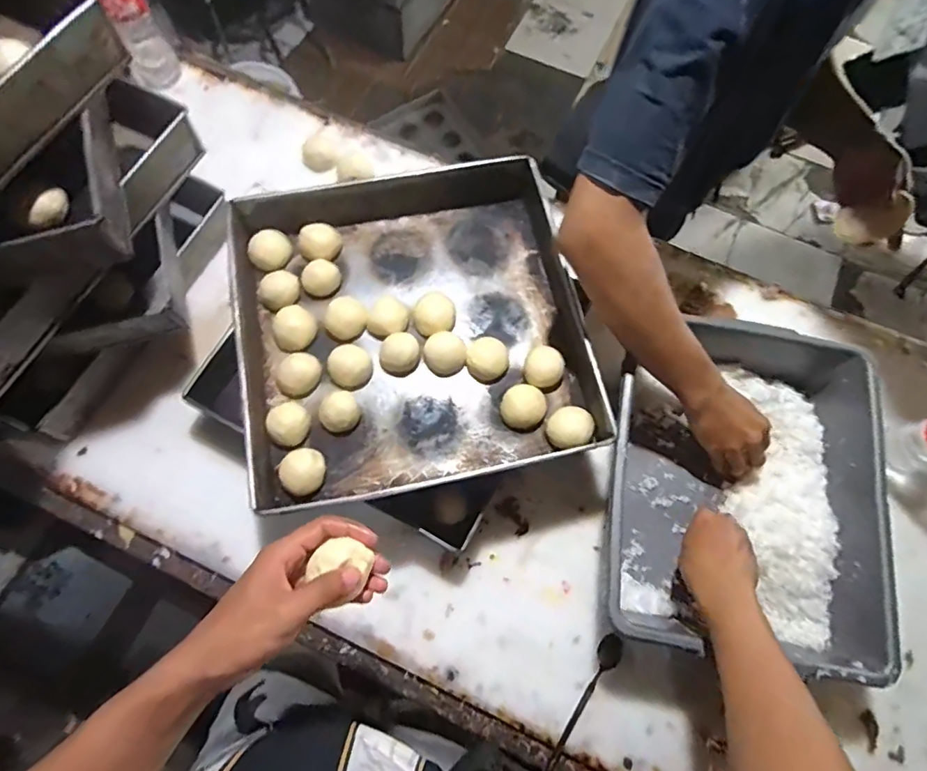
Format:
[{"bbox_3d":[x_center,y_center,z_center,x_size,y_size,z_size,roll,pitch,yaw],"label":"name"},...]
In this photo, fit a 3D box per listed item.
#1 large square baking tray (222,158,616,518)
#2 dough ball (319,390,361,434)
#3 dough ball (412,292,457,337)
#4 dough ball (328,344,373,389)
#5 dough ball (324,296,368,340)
[{"bbox_3d":[-0.059,-0.080,0.660,0.437,0.068,0.418,-11,72,-6],"label":"large square baking tray"},{"bbox_3d":[-0.153,0.034,0.633,0.047,0.035,0.044,1,71,-2],"label":"dough ball"},{"bbox_3d":[-0.038,-0.093,0.680,0.057,0.036,0.053,1,71,-2],"label":"dough ball"},{"bbox_3d":[-0.145,-0.026,0.652,0.052,0.046,0.049,1,71,-2],"label":"dough ball"},{"bbox_3d":[-0.158,-0.090,0.671,0.059,0.039,0.053,-41,77,-15],"label":"dough ball"}]

